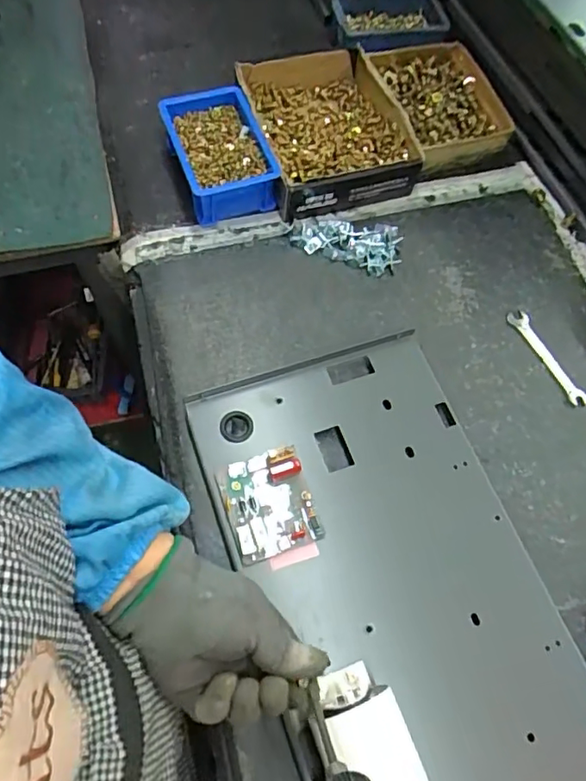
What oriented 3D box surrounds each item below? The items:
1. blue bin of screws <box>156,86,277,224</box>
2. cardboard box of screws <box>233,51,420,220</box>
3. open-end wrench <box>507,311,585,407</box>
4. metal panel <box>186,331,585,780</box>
[{"bbox_3d":[-0.081,-0.265,0.617,0.104,0.057,0.137,-16,67,-11],"label":"blue bin of screws"},{"bbox_3d":[0.043,-0.297,0.628,0.176,0.061,0.186,-13,66,-9],"label":"cardboard box of screws"},{"bbox_3d":[0.265,-0.035,0.573,0.024,0.005,0.119,-21,68,-12],"label":"open-end wrench"},{"bbox_3d":[0.084,0.154,0.446,0.242,0.035,0.414,-17,66,-12],"label":"metal panel"}]

